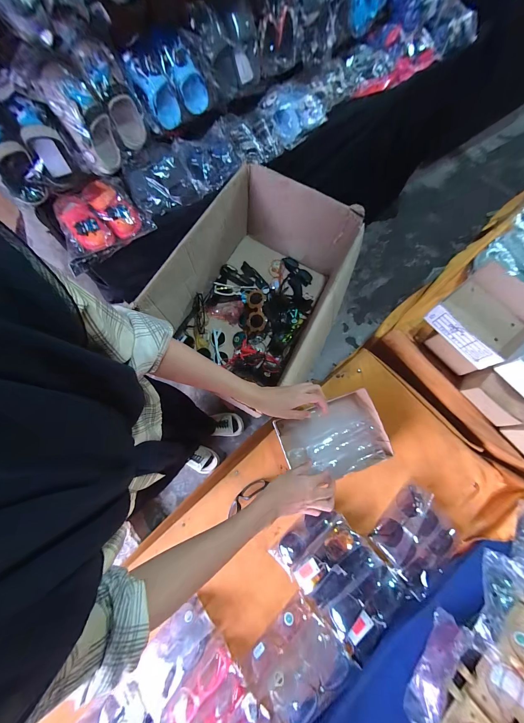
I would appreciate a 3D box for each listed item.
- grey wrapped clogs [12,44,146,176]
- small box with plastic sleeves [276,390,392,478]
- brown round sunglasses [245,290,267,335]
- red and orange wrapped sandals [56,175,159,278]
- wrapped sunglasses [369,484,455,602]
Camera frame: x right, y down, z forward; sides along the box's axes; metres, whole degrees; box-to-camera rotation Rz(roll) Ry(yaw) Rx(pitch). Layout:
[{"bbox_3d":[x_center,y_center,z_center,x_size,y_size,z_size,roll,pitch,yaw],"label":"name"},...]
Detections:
[{"bbox_3d":[-0.387,-0.580,0.600,0.084,0.193,0.191,39,77,8],"label":"grey wrapped clogs"},{"bbox_3d":[0.146,0.159,0.546,0.207,0.053,0.140,-19,76,-7],"label":"small box with plastic sleeves"},{"bbox_3d":[-0.018,-0.152,0.789,0.057,0.047,0.138,-3,75,-2],"label":"brown round sunglasses"},{"bbox_3d":[-0.425,-0.376,0.686,0.221,0.060,0.220,-24,77,-8],"label":"red and orange wrapped sandals"},{"bbox_3d":[0.310,0.350,0.524,0.129,0.043,0.162,43,78,9],"label":"wrapped sunglasses"}]

